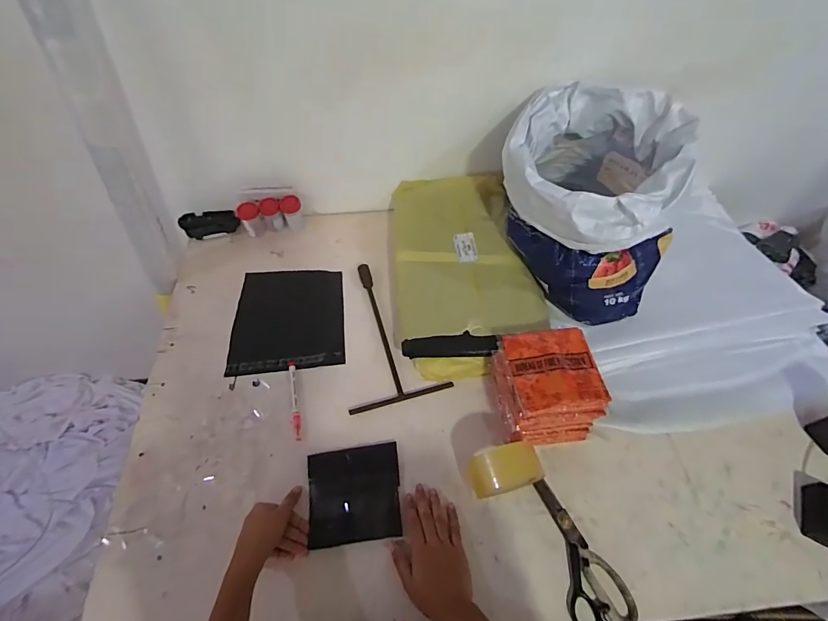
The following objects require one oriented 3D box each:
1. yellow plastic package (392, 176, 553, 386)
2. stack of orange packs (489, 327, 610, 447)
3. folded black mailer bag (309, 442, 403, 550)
[{"bbox_3d":[0.095,-0.086,0.783,0.266,0.073,0.426,-4,57,-3],"label":"yellow plastic package"},{"bbox_3d":[0.206,0.119,0.628,0.144,0.103,0.152,-7,58,-5],"label":"stack of orange packs"},{"bbox_3d":[-0.087,0.269,0.592,0.132,0.012,0.127,-7,59,-3],"label":"folded black mailer bag"}]

